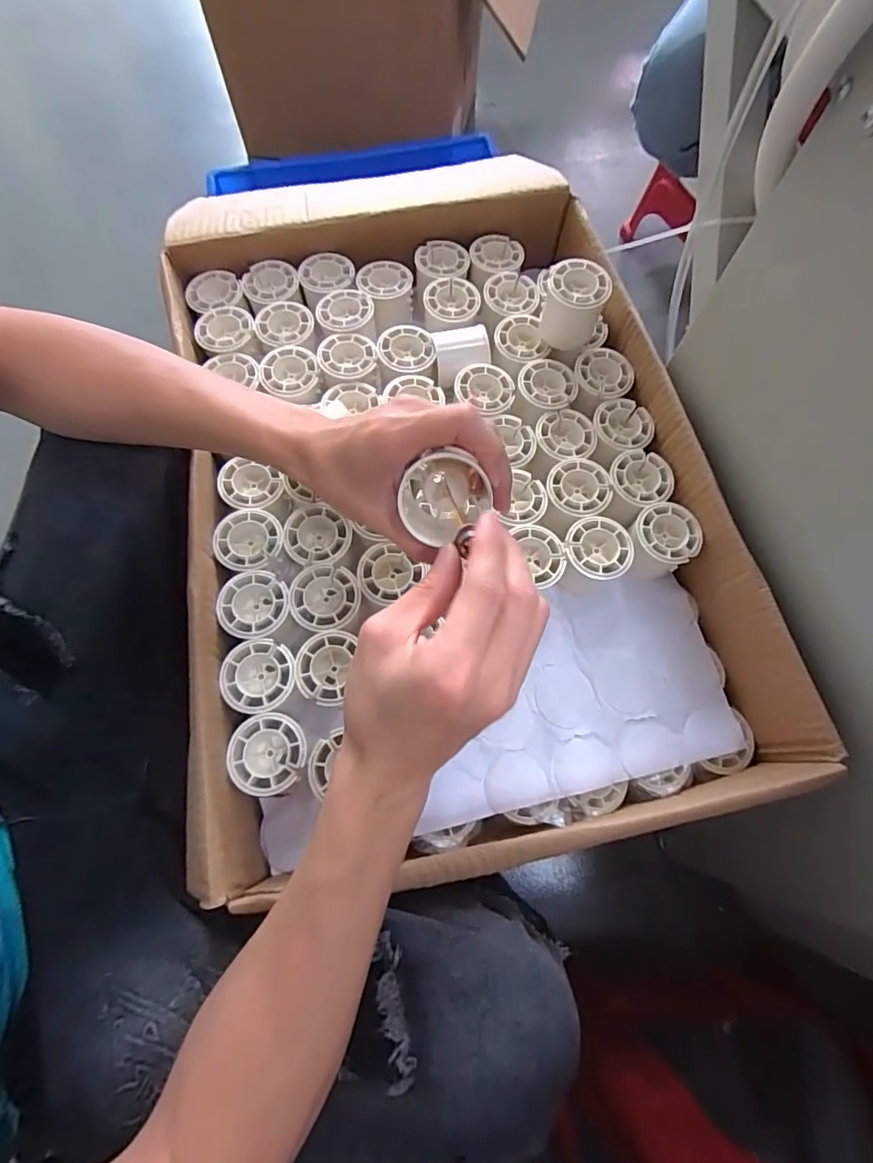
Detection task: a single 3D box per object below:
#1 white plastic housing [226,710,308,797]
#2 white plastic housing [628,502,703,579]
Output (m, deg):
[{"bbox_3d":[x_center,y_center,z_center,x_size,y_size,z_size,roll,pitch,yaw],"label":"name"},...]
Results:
[{"bbox_3d":[-0.120,0.129,0.383,0.053,0.050,0.053,-3,71,-1],"label":"white plastic housing"},{"bbox_3d":[0.193,-0.033,0.447,0.053,0.048,0.055,0,70,0],"label":"white plastic housing"}]

